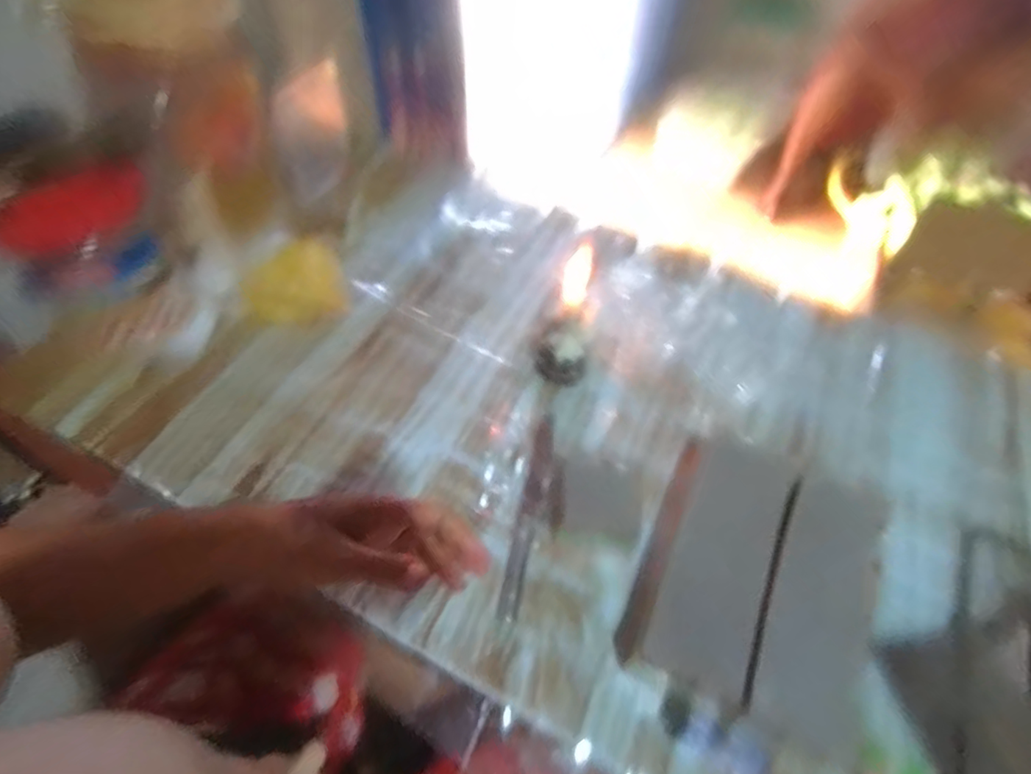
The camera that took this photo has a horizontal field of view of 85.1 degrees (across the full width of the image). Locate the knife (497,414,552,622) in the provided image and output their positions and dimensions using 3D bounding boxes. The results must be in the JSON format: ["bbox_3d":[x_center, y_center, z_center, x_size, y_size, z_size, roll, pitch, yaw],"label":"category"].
[{"bbox_3d":[0.014,0.110,0.517,0.017,0.005,0.198,12,53,5],"label":"knife"}]

